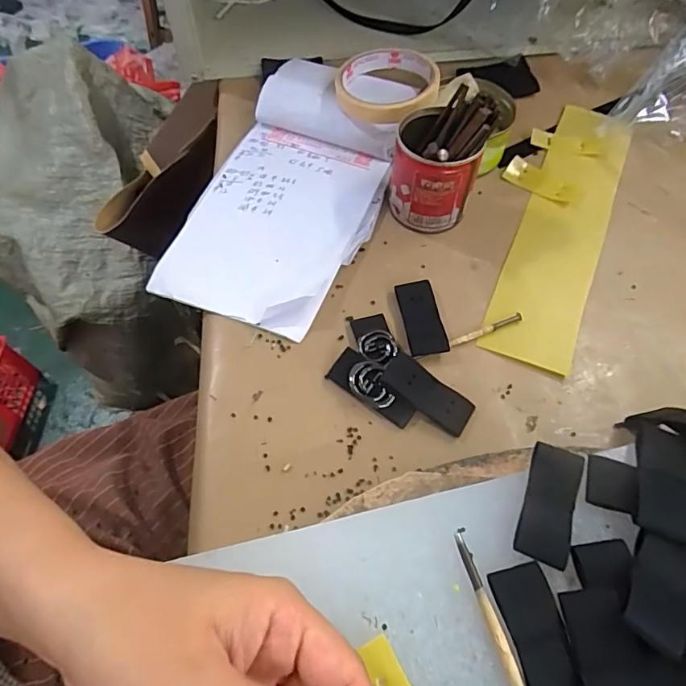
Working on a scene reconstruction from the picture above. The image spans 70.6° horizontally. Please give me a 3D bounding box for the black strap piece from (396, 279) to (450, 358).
[{"bbox_3d":[0.056,-0.018,0.349,0.028,0.009,0.062,-7,61,-6],"label":"black strap piece"}]

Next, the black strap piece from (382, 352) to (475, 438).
[{"bbox_3d":[0.055,0.033,0.312,0.061,0.005,0.025,37,80,-1],"label":"black strap piece"}]

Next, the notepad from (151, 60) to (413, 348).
[{"bbox_3d":[-0.038,-0.135,0.394,0.133,0.027,0.261,17,61,8],"label":"notepad"}]

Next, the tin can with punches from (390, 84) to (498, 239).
[{"bbox_3d":[0.072,-0.137,0.369,0.062,0.081,0.065,1,60,-1],"label":"tin can with punches"}]

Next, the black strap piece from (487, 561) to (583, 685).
[{"bbox_3d":[0.089,0.134,0.220,0.026,0.004,0.060,-11,61,-8],"label":"black strap piece"}]

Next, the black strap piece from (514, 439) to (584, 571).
[{"bbox_3d":[0.108,0.082,0.251,0.025,0.004,0.059,21,62,10],"label":"black strap piece"}]

